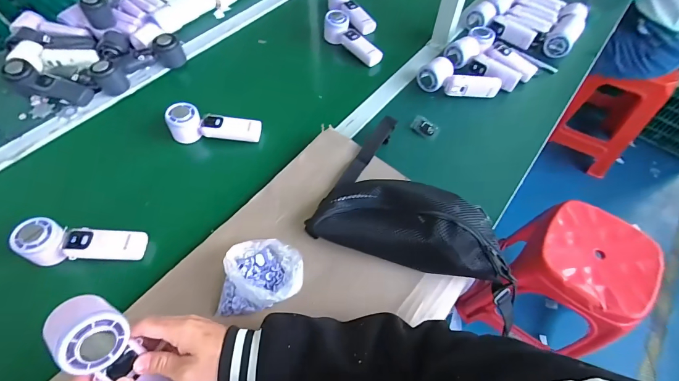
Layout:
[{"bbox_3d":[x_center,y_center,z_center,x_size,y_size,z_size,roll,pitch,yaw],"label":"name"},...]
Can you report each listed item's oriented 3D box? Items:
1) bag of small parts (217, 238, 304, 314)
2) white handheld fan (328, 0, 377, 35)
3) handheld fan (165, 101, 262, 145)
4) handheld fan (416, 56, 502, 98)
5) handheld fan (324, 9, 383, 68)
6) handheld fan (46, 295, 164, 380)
[{"bbox_3d":[-0.107,0.119,0.484,0.106,0.045,0.105,3,56,0],"label":"bag of small parts"},{"bbox_3d":[0.022,-0.454,0.854,0.070,0.053,0.156,-25,61,-18],"label":"white handheld fan"},{"bbox_3d":[-0.230,-0.125,0.642,0.160,0.061,0.057,-4,57,-5],"label":"handheld fan"},{"bbox_3d":[0.248,-0.226,0.715,0.168,0.054,0.048,19,58,10],"label":"handheld fan"},{"bbox_3d":[0.031,-0.347,0.789,0.051,0.054,0.161,-33,64,-22],"label":"handheld fan"},{"bbox_3d":[-0.219,0.176,0.352,0.056,0.159,0.058,-32,33,-20],"label":"handheld fan"}]

